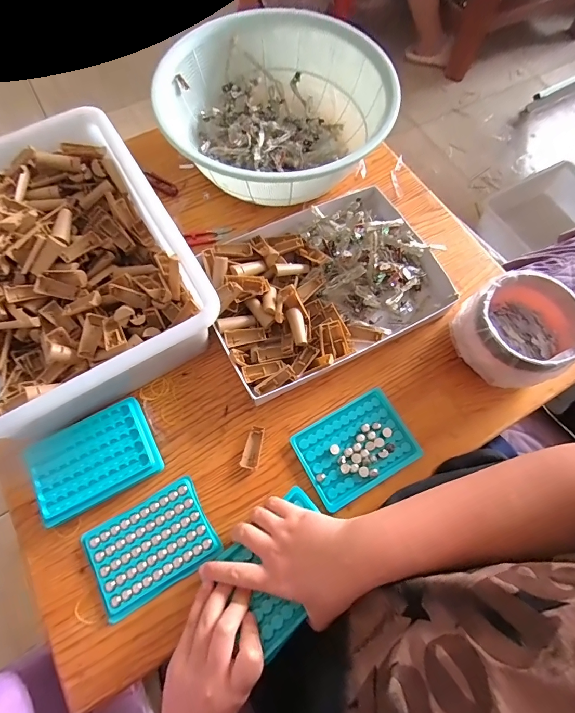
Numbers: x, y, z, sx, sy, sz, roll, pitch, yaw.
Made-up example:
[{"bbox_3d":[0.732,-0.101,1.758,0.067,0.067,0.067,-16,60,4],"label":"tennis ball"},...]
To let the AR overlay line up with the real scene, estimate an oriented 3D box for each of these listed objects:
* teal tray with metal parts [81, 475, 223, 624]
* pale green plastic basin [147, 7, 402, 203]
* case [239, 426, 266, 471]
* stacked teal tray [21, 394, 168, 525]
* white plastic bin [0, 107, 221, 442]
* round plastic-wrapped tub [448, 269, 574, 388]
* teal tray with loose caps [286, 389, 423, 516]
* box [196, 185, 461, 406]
[{"bbox_3d":[-0.146,0.203,0.402,0.126,0.009,0.092,-28,72,-12],"label":"teal tray with metal parts"},{"bbox_3d":[-0.006,-0.361,0.554,0.276,0.101,0.292,0,69,-1],"label":"pale green plastic basin"},{"bbox_3d":[-0.040,0.107,0.440,0.020,0.011,0.051,12,69,3],"label":"case"},{"bbox_3d":[-0.217,0.117,0.423,0.128,0.025,0.093,-28,72,-11],"label":"stacked teal tray"},{"bbox_3d":[-0.281,-0.109,0.446,0.285,0.085,0.359,-29,72,-12],"label":"white plastic bin"},{"bbox_3d":[0.271,-0.028,0.455,0.125,0.088,0.125,0,69,-1],"label":"round plastic-wrapped tub"},{"bbox_3d":[0.081,0.106,0.439,0.129,0.009,0.095,-28,72,-11],"label":"teal tray with loose caps"},{"bbox_3d":[0.045,-0.098,0.490,0.299,0.062,0.219,-25,71,-10],"label":"box"}]

